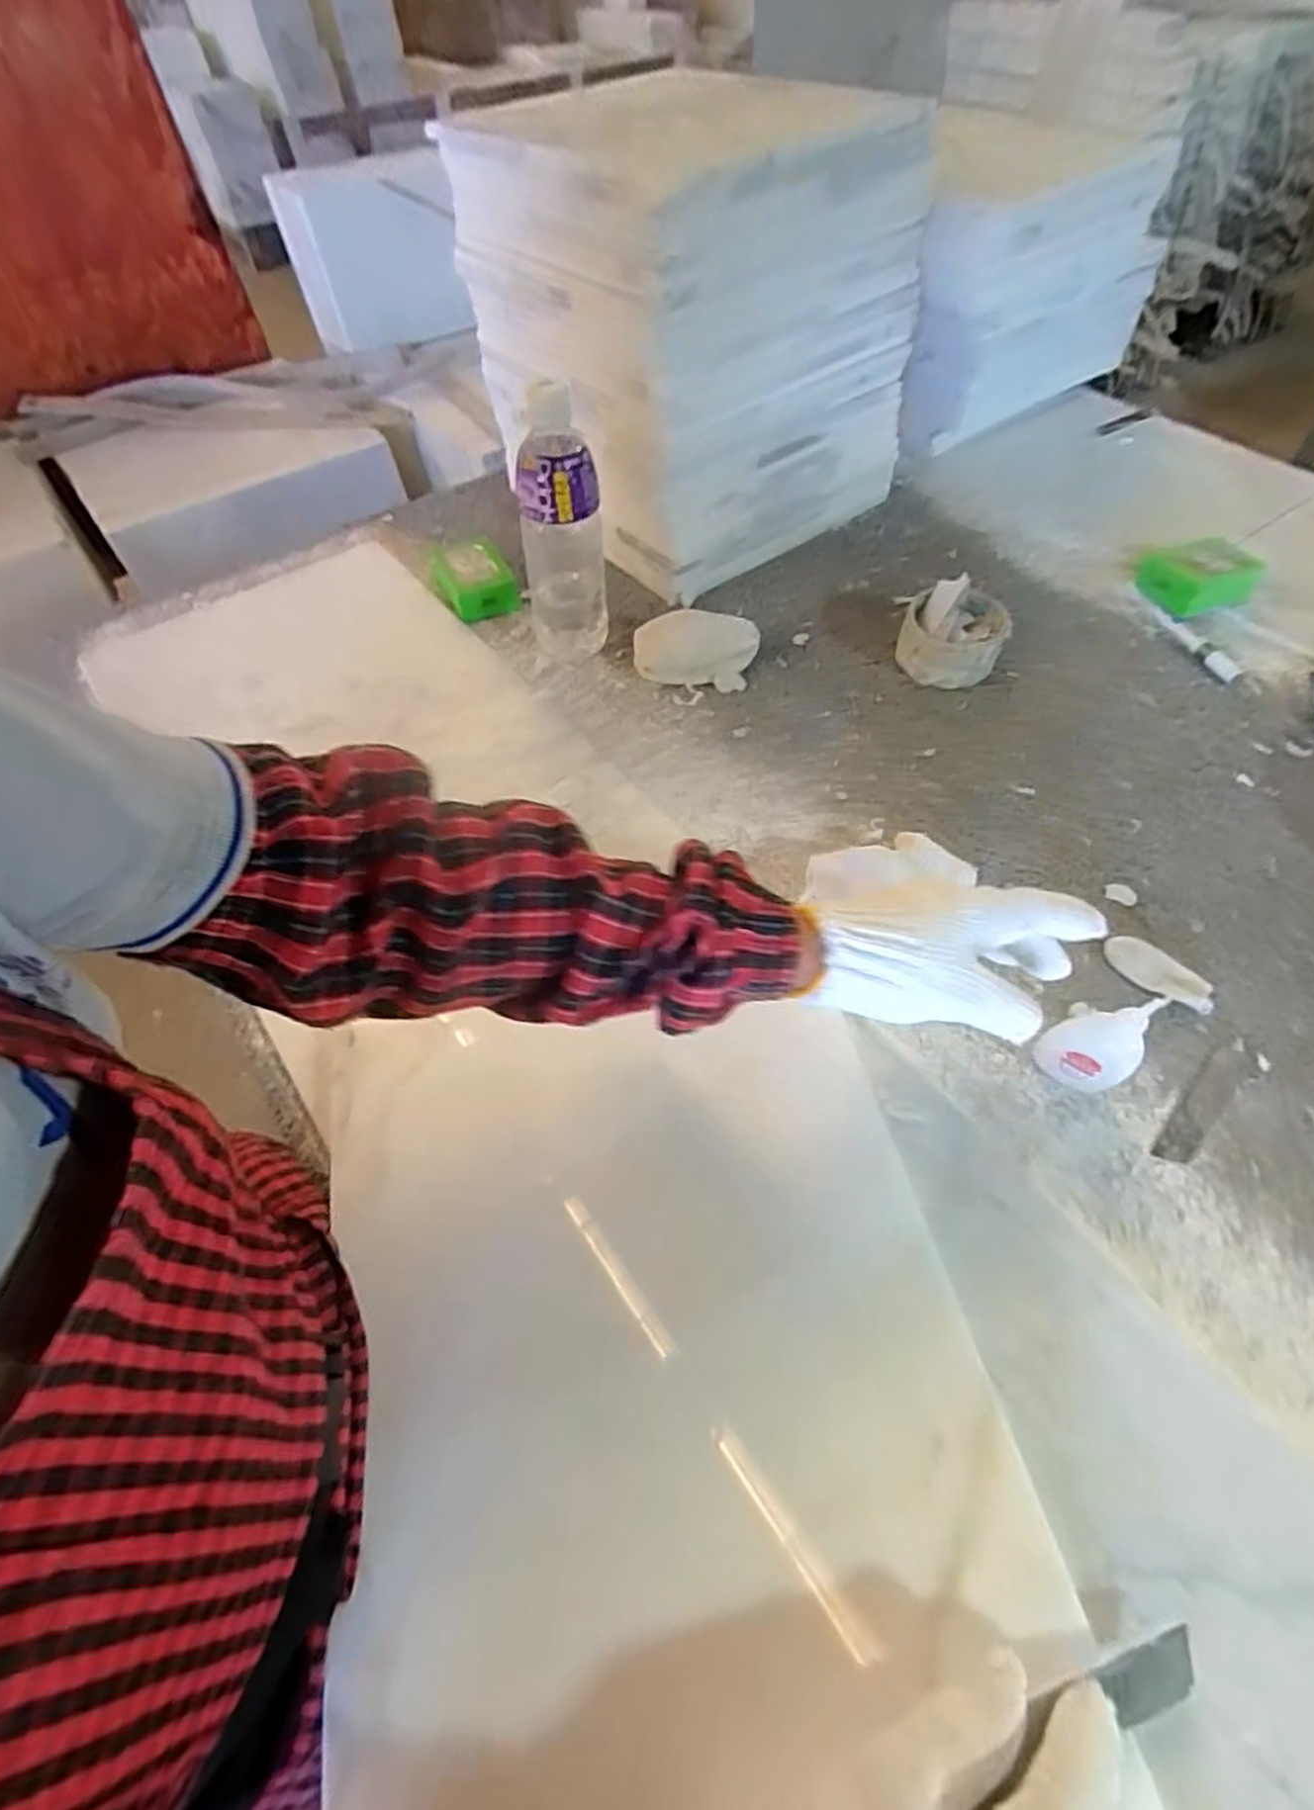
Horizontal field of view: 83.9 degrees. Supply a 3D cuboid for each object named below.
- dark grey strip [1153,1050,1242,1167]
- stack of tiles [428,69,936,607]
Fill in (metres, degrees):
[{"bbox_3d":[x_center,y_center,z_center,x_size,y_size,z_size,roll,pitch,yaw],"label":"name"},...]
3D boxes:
[{"bbox_3d":[0.320,0.118,0.429,0.091,0.004,0.018,-38,64,-22],"label":"dark grey strip"},{"bbox_3d":[0.020,-0.555,0.710,0.267,0.296,0.370,-34,63,-20],"label":"stack of tiles"}]

